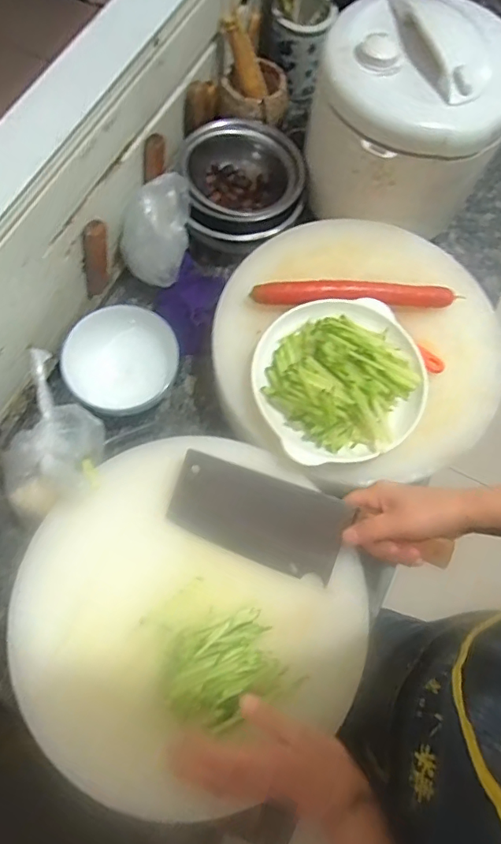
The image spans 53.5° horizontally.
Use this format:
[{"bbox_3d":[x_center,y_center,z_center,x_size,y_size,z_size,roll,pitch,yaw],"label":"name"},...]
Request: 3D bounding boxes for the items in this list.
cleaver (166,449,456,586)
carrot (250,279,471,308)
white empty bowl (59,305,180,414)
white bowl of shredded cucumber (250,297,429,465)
[{"bbox_3d":[0.041,0.107,0.546,0.258,0.027,0.094,16,98,6],"label":"cleaver"},{"bbox_3d":[0.136,-0.163,0.636,0.265,0.031,0.033,-4,72,-2],"label":"carrot"},{"bbox_3d":[-0.171,-0.085,0.675,0.139,0.061,0.127,-38,78,-14],"label":"white empty bowl"},{"bbox_3d":[0.109,-0.059,0.576,0.206,0.058,0.192,0,72,-1],"label":"white bowl of shredded cucumber"}]

